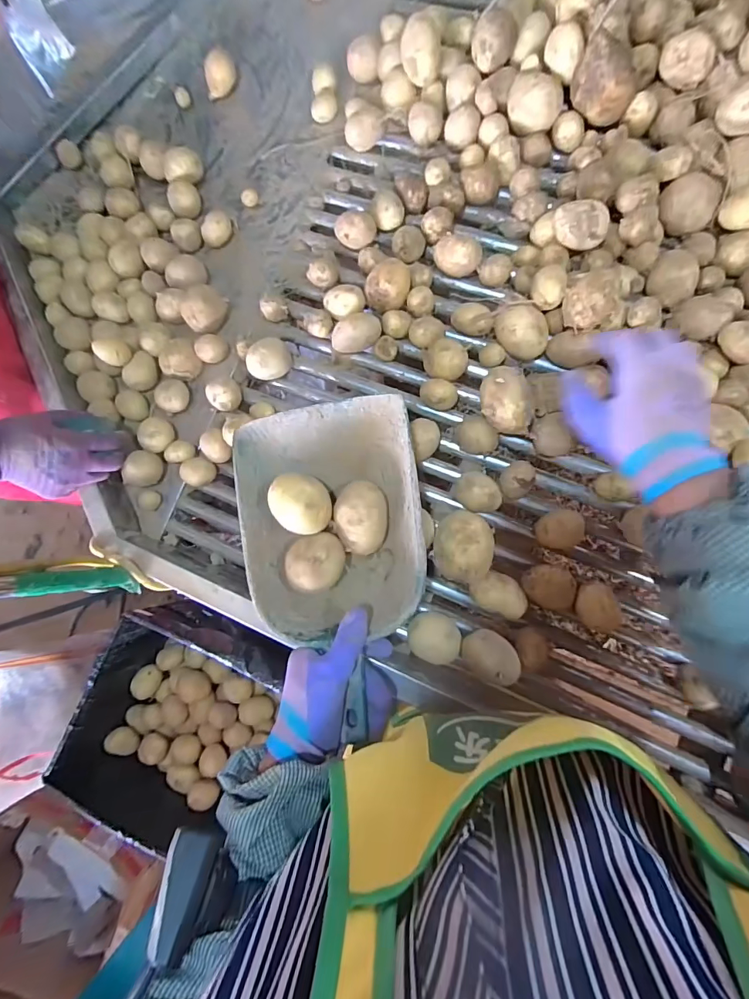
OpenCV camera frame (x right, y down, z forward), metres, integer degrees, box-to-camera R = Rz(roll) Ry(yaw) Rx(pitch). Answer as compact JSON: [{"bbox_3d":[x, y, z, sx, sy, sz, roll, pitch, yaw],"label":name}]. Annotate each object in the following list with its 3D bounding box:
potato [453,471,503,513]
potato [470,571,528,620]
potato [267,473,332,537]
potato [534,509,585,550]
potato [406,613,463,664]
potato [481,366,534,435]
[{"bbox_3d":[0.110,-0.007,0.462,0.049,0.036,0.042,0,83,6],"label":"potato"},{"bbox_3d":[0.129,0.098,0.449,0.057,0.034,0.038,24,86,8],"label":"potato"},{"bbox_3d":[-0.072,0.004,0.426,0.060,0.049,0.051,33,87,9],"label":"potato"},{"bbox_3d":[0.191,0.032,0.451,0.043,0.032,0.038,-11,82,5],"label":"potato"},{"bbox_3d":[0.063,0.143,0.454,0.052,0.039,0.049,-1,83,6],"label":"potato"},{"bbox_3d":[0.136,-0.102,0.448,0.050,0.037,0.066,-1,83,6],"label":"potato"}]

